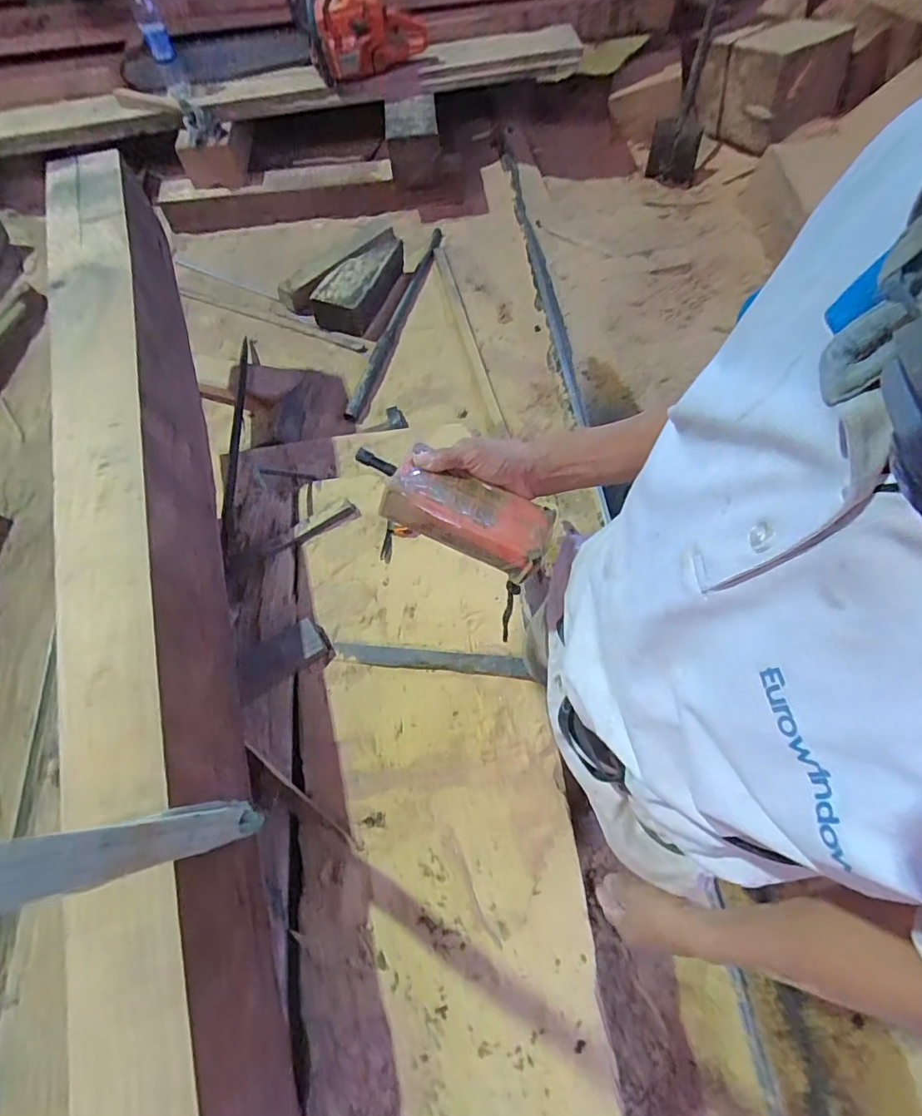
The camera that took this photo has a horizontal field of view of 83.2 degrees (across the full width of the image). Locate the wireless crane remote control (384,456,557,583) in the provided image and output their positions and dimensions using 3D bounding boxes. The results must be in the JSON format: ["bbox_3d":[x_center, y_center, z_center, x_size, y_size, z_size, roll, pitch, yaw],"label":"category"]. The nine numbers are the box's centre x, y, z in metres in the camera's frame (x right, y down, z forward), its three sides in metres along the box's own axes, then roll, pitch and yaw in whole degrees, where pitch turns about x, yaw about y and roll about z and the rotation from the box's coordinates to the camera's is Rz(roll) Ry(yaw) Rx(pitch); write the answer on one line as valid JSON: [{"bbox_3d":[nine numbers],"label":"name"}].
[{"bbox_3d":[0.007,-0.039,0.520,0.168,0.035,0.077,18,65,-9],"label":"wireless crane remote control"}]

